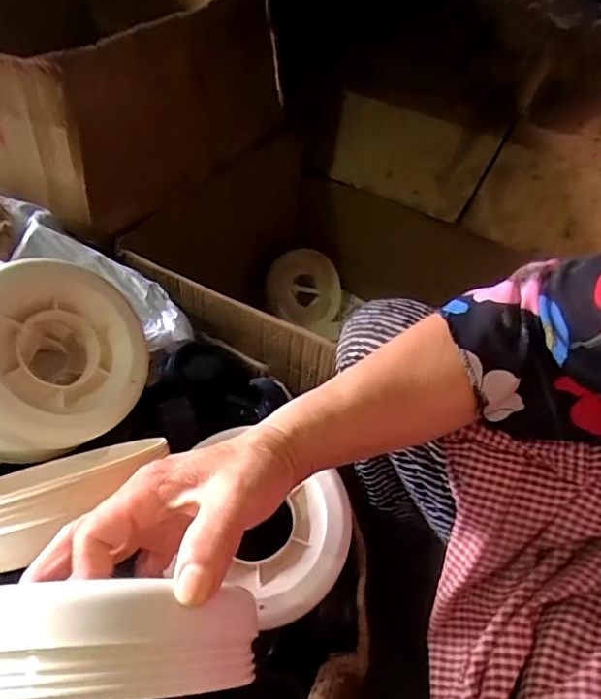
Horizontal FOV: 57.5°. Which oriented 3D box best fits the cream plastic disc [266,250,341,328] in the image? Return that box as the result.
[{"bbox_3d":[0.009,-0.119,1.054,0.159,0.138,0.024,23,-5,-29],"label":"cream plastic disc"}]

